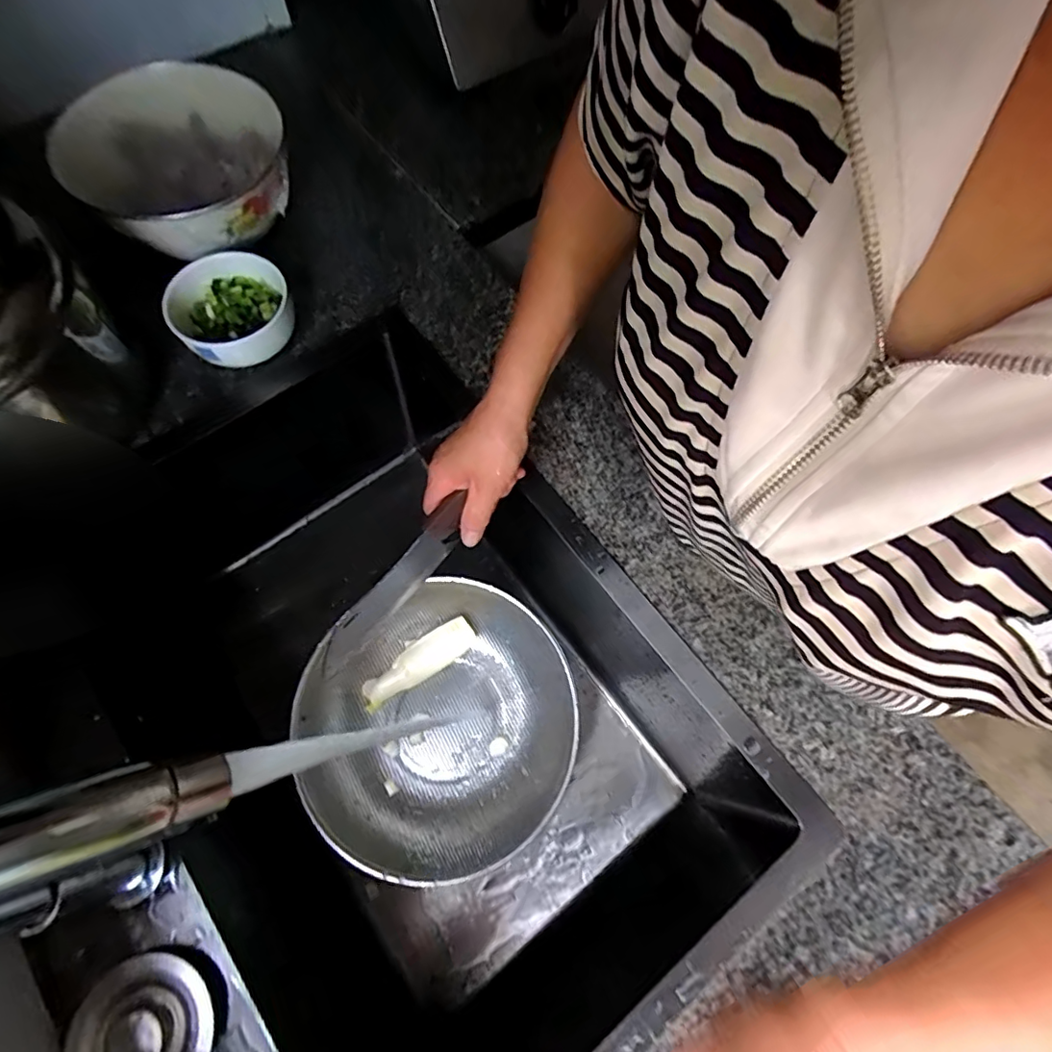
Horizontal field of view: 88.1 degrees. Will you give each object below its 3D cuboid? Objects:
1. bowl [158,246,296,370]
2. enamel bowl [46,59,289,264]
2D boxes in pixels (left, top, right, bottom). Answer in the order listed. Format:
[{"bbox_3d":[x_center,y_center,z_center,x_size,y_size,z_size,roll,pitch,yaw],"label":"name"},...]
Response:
[{"bbox_3d":[-0.269,-0.196,0.505,0.100,0.054,0.101,1,69,-2],"label":"bowl"},{"bbox_3d":[-0.328,-0.341,0.531,0.188,0.097,0.198,1,69,-2],"label":"enamel bowl"}]

